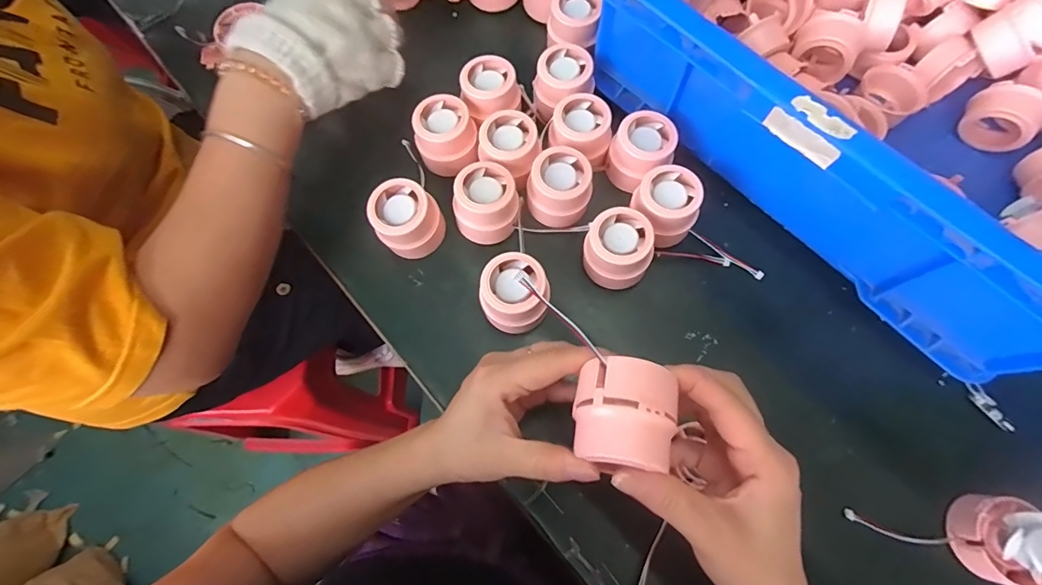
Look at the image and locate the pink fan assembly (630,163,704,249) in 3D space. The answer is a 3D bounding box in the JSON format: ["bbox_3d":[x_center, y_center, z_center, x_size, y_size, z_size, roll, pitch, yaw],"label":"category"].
[{"bbox_3d":[0.121,-0.071,0.381,0.046,0.048,0.051,-30,74,-8],"label":"pink fan assembly"}]

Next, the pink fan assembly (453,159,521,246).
[{"bbox_3d":[-0.029,-0.075,0.380,0.053,0.045,0.055,0,73,2],"label":"pink fan assembly"}]

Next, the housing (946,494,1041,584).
[{"bbox_3d":[0.320,0.163,0.301,0.044,0.042,0.053,35,77,11],"label":"housing"}]

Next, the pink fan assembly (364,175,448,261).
[{"bbox_3d":[-0.093,-0.058,0.377,0.057,0.051,0.053,42,78,13],"label":"pink fan assembly"}]

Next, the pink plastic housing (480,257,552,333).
[{"bbox_3d":[-0.004,0.004,0.352,0.051,0.054,0.049,0,73,2],"label":"pink plastic housing"}]

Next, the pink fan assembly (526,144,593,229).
[{"bbox_3d":[0.033,-0.086,0.384,0.048,0.047,0.049,0,73,2],"label":"pink fan assembly"}]

